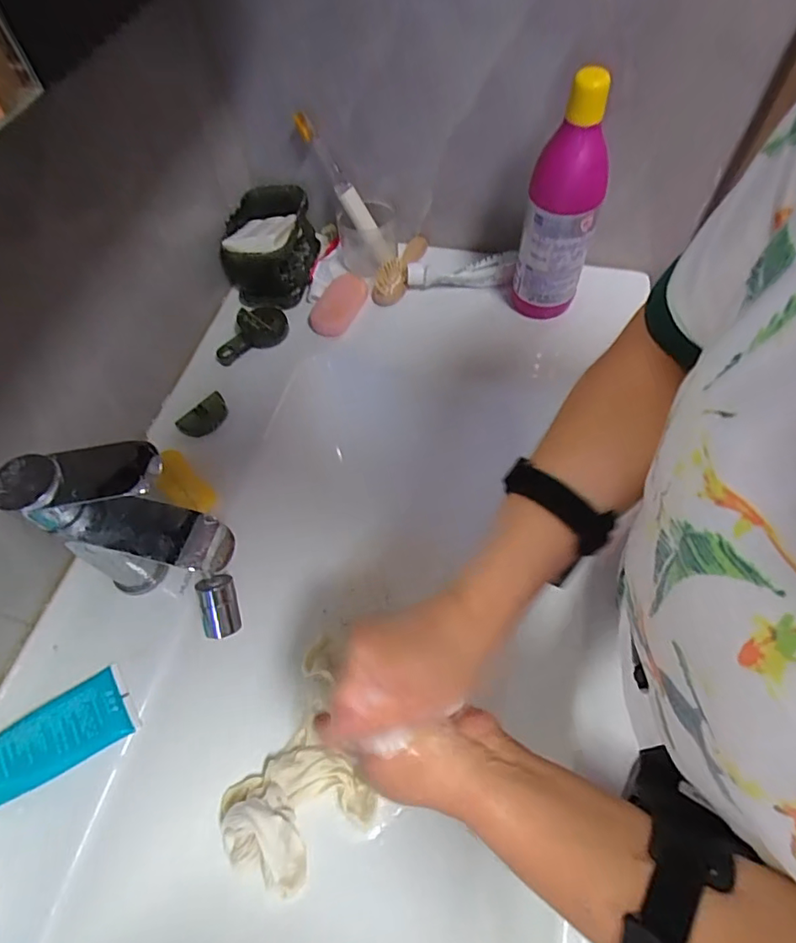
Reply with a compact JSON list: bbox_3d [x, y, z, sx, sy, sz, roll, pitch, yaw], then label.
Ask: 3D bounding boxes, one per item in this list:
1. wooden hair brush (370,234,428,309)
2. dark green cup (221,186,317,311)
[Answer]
[{"bbox_3d":[0.002,-0.259,0.668,0.038,0.027,0.125,16,62,12],"label":"wooden hair brush"},{"bbox_3d":[-0.160,-0.279,0.655,0.099,0.083,0.134,6,60,6],"label":"dark green cup"}]

